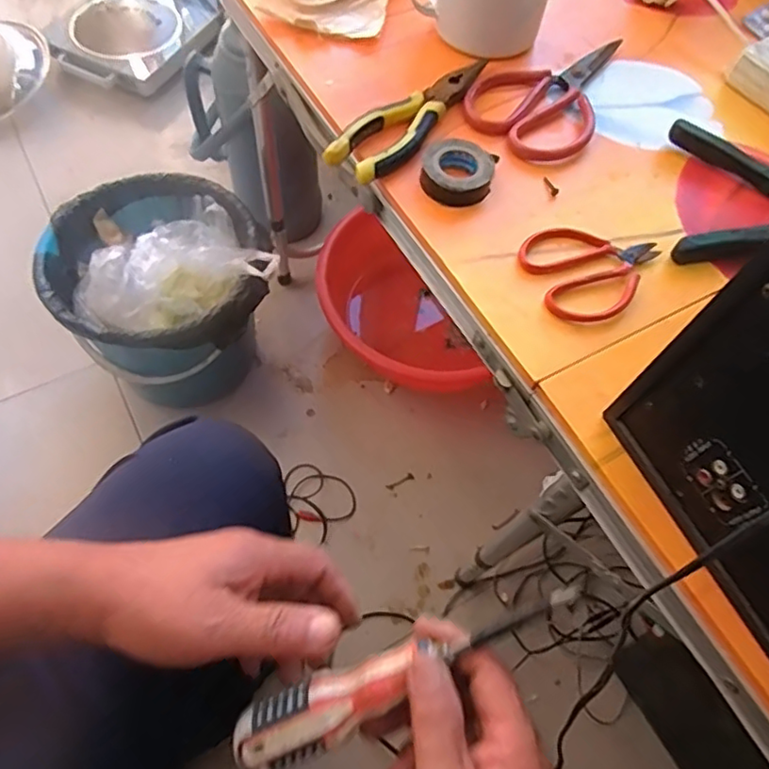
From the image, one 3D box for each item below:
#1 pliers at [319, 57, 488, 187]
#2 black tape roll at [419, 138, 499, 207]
[{"bbox_3d":[0.026,-0.219,0.497,0.045,0.020,0.172,39,66,16],"label":"pliers"},{"bbox_3d":[0.057,-0.164,0.467,0.055,0.021,0.049,8,61,0],"label":"black tape roll"}]

